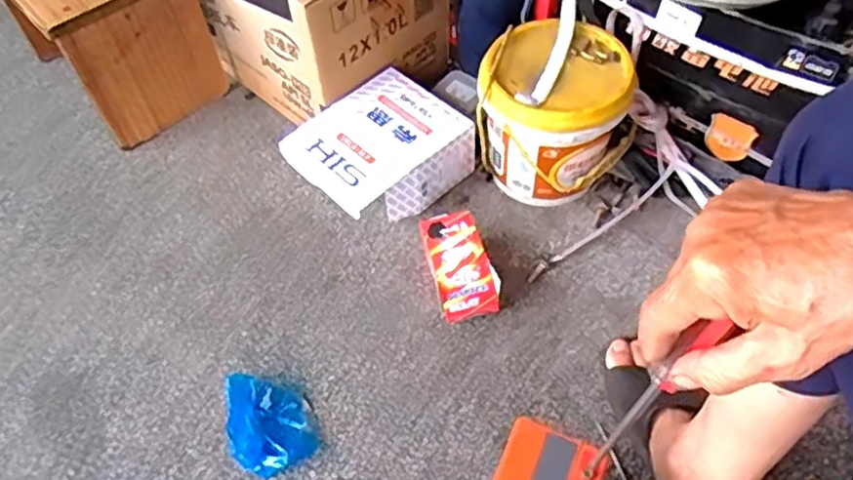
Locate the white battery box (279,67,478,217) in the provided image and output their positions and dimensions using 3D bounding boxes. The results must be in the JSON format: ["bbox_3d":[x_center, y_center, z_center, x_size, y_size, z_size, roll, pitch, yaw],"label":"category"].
[{"bbox_3d":[-0.059,-0.104,0.856,0.191,0.095,0.159,-39,61,-23],"label":"white battery box"}]

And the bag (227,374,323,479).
[{"bbox_3d":[-0.164,0.184,0.691,0.082,0.034,0.103,-24,57,-14],"label":"bag"}]

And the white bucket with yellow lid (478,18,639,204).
[{"bbox_3d":[0.157,-0.143,0.826,0.175,0.178,0.160,-1,54,2],"label":"white bucket with yellow lid"}]

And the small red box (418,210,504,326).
[{"bbox_3d":[0.039,0.032,0.775,0.068,0.063,0.114,-13,54,-7],"label":"small red box"}]

